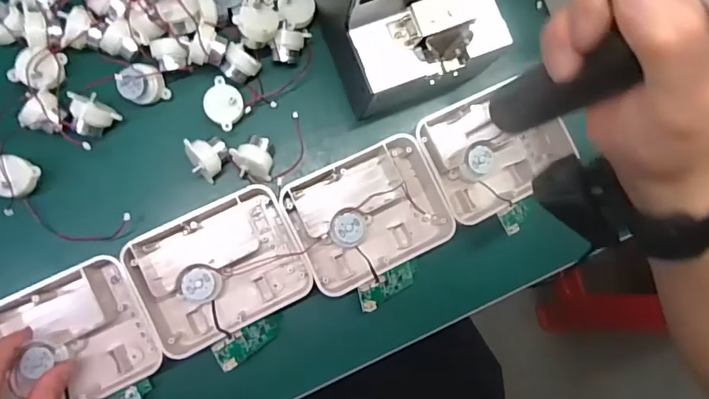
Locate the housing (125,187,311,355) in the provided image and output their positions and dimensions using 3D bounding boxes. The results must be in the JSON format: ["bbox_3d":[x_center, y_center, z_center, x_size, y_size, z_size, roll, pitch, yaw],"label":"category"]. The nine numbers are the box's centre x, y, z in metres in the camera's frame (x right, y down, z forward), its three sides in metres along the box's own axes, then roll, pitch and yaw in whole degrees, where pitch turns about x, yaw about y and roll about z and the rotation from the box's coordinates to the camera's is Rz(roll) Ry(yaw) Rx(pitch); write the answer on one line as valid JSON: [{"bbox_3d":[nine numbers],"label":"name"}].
[{"bbox_3d":[-0.110,0.056,0.408,0.126,0.044,0.106,-25,86,-8],"label":"housing"}]

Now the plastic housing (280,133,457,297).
[{"bbox_3d":[0.012,0.013,0.425,0.127,0.040,0.100,-25,86,-8],"label":"plastic housing"}]

